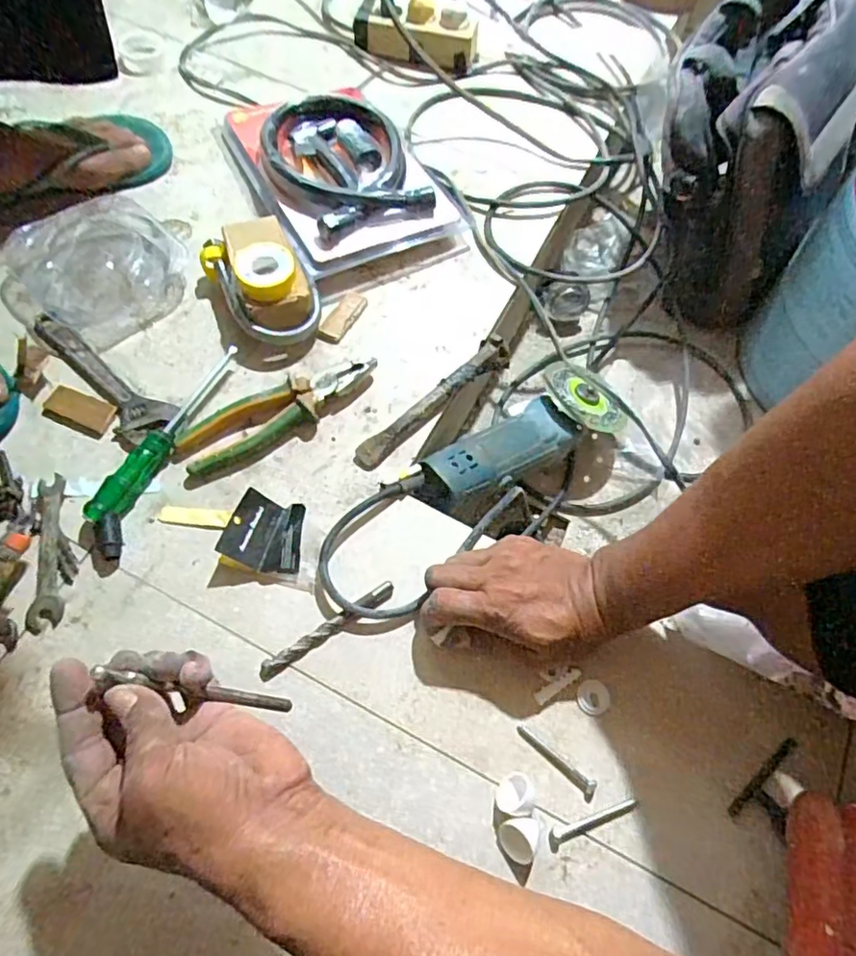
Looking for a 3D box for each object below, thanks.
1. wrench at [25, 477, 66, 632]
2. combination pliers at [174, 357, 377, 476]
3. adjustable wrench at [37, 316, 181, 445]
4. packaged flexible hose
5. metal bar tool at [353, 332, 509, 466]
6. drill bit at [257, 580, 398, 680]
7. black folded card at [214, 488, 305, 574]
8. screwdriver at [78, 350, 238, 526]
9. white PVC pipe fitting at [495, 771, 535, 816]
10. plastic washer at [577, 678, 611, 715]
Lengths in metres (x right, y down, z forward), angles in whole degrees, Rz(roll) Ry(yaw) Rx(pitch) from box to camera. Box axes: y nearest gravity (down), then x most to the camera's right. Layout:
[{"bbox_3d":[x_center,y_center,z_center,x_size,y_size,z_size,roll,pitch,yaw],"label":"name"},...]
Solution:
[{"bbox_3d":[-0.308,0.058,0.474,0.023,0.011,0.125,-7,66,-7],"label":"wrench"},{"bbox_3d":[-0.133,-0.058,0.528,0.185,0.024,0.053,-22,69,-12],"label":"combination pliers"},{"bbox_3d":[-0.309,-0.095,0.543,0.182,0.013,0.049,39,69,14],"label":"adjustable wrench"},{"bbox_3d":[-0.101,-0.348,0.649,0.185,0.048,0.284,-24,69,-13],"label":"packaged flexible hose"},{"bbox_3d":[0.007,-0.071,0.545,0.184,0.022,0.031,-41,74,-19],"label":"metal bar tool"},{"bbox_3d":[-0.078,0.118,0.456,0.118,0.011,0.014,-31,71,-16],"label":"drill bit"},{"bbox_3d":[-0.130,0.046,0.481,0.061,0.026,0.059,18,66,5],"label":"black folded card"},{"bbox_3d":[-0.227,-0.041,0.512,0.024,0.026,0.188,25,67,8],"label":"screwdriver"},{"bbox_3d":[0.061,0.221,0.410,0.023,0.020,0.026,10,65,1],"label":"white PVC pipe fitting"},{"bbox_3d":[0.129,0.169,0.452,0.027,0.004,0.026,1,65,-3],"label":"plastic washer"}]

